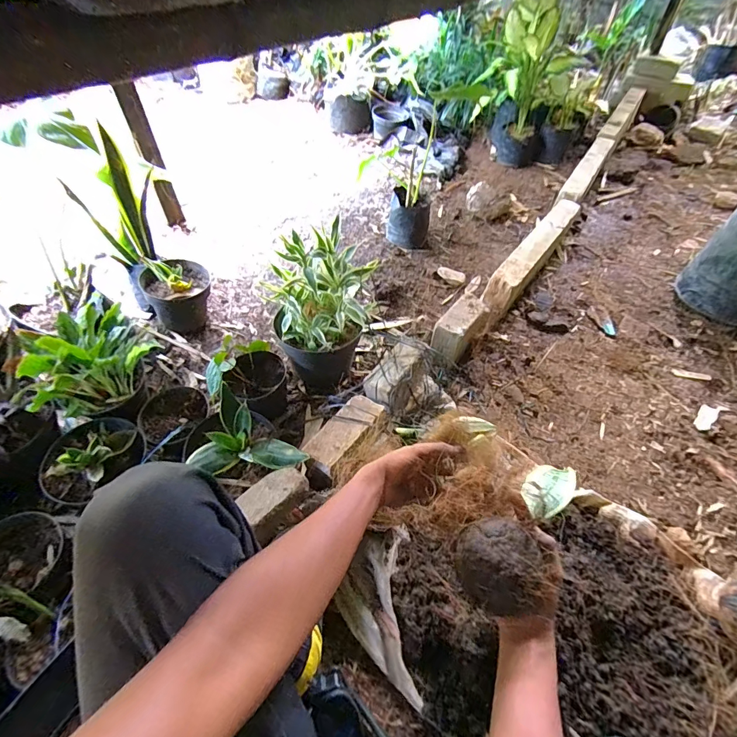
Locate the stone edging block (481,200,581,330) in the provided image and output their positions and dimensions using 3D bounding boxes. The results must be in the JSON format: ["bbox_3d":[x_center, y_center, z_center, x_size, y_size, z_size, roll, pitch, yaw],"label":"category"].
[{"bbox_3d":[0.532,-0.367,1.294,0.086,0.135,0.639,30,58,23],"label":"stone edging block"}]

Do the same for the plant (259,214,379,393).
[{"bbox_3d":[-0.105,-0.123,0.966,0.192,0.368,0.201,33,59,24],"label":"plant"}]

